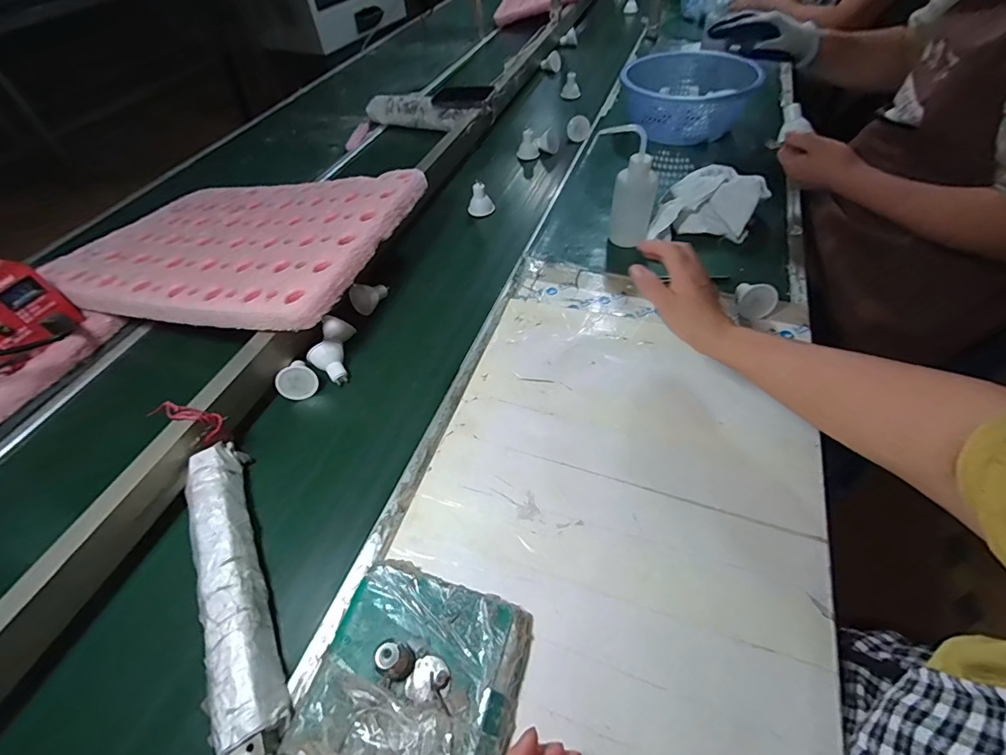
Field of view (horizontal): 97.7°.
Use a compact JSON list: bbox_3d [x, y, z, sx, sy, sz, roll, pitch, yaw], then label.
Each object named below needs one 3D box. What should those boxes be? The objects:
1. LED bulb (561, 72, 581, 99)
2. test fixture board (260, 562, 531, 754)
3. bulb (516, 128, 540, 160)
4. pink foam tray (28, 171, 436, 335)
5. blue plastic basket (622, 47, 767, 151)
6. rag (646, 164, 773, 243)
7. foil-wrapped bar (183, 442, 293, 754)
[{"bbox_3d":[0.177,-0.754,1.140,0.050,0.052,0.053,1,52,7],"label":"LED bulb"},{"bbox_3d":[-0.089,0.252,0.310,0.165,0.088,0.230,14,54,16],"label":"test fixture board"},{"bbox_3d":[0.054,-0.499,0.934,0.047,0.050,0.050,1,52,7],"label":"bulb"},{"bbox_3d":[-0.419,-0.224,0.699,0.519,0.034,0.353,7,50,19],"label":"pink foam tray"},{"bbox_3d":[0.389,-0.601,0.948,0.260,0.100,0.246,7,53,11],"label":"blue plastic basket"},{"bbox_3d":[0.333,-0.276,0.706,0.151,0.071,0.160,18,56,19],"label":"rag"},{"bbox_3d":[-0.258,0.185,0.416,0.052,0.053,0.307,-25,54,-14],"label":"foil-wrapped bar"}]

